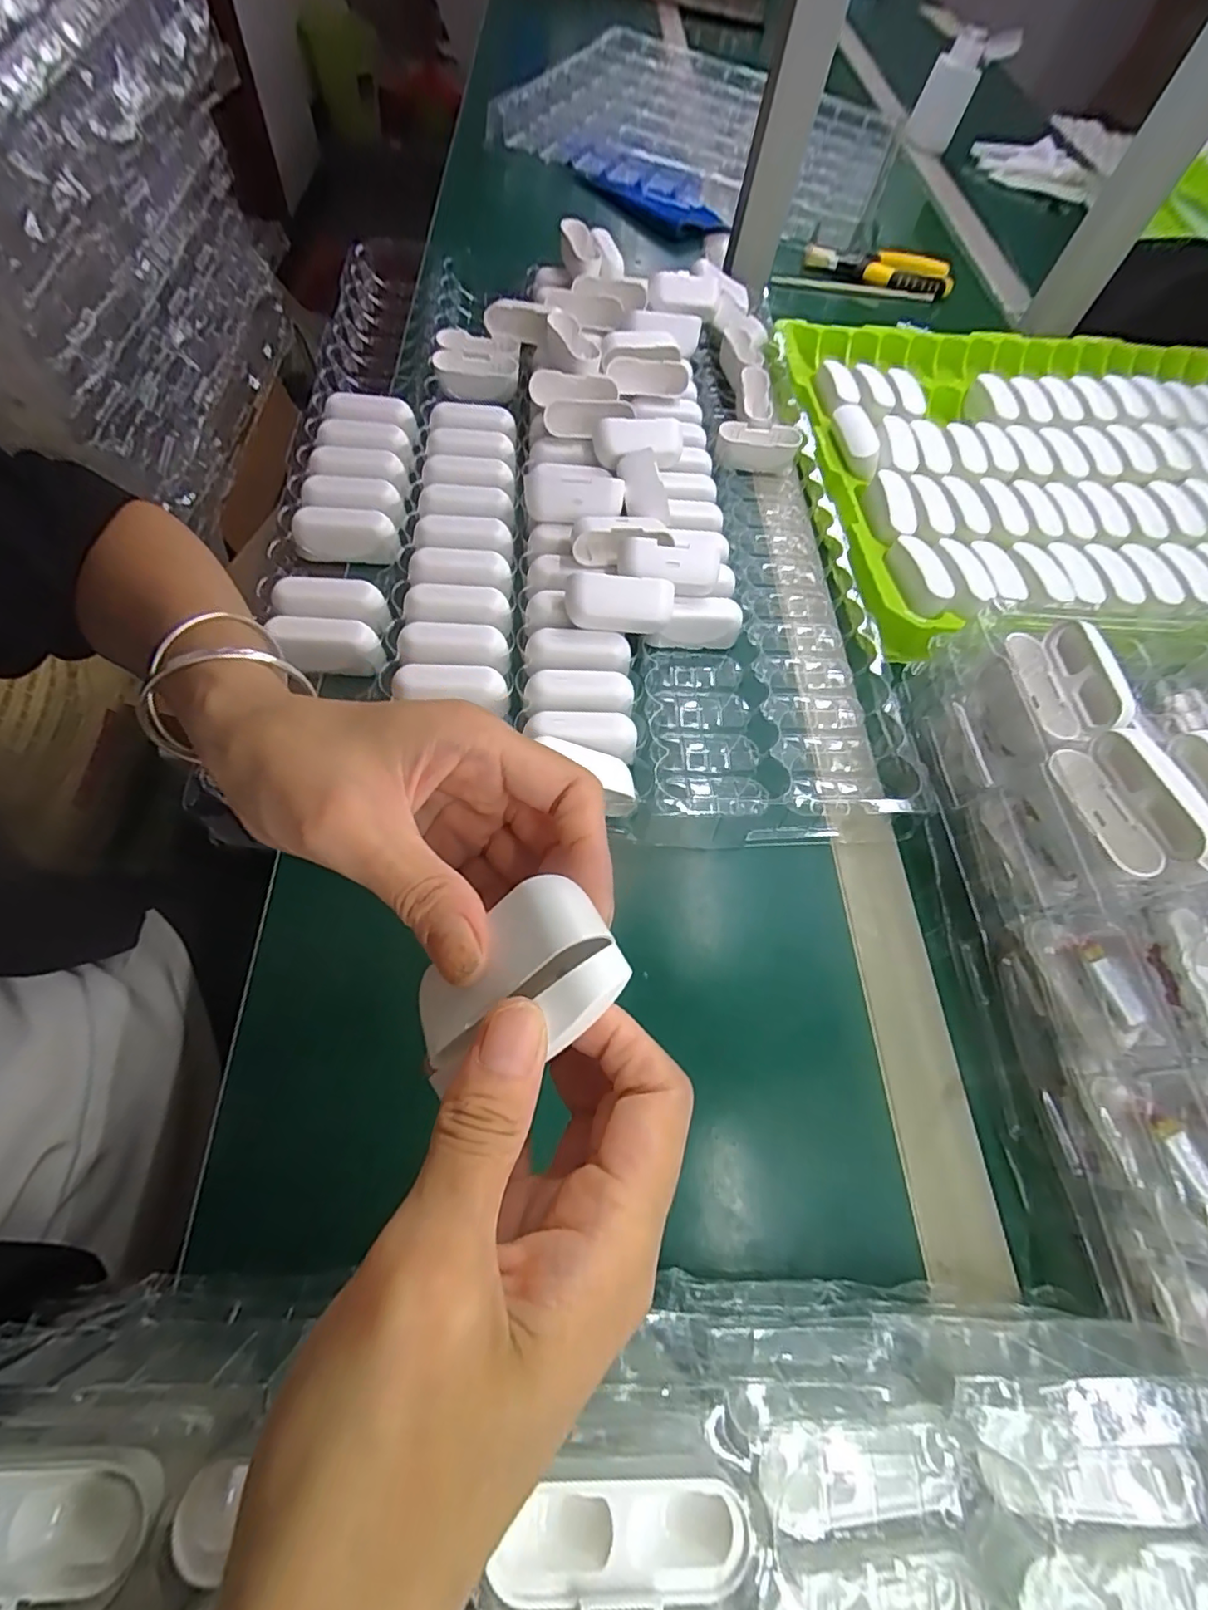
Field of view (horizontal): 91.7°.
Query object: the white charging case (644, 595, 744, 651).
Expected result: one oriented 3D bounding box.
[{"bbox_3d":[0.058,-0.118,0.381,0.059,0.028,0.020,0,63,-7],"label":"white charging case"}]

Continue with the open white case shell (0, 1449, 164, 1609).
[{"bbox_3d":[-0.147,0.179,0.144,0.066,0.008,0.024,3,63,-5],"label":"open white case shell"}]

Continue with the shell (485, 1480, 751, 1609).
[{"bbox_3d":[0.005,0.188,0.151,0.062,0.012,0.024,6,63,-4],"label":"shell"}]

